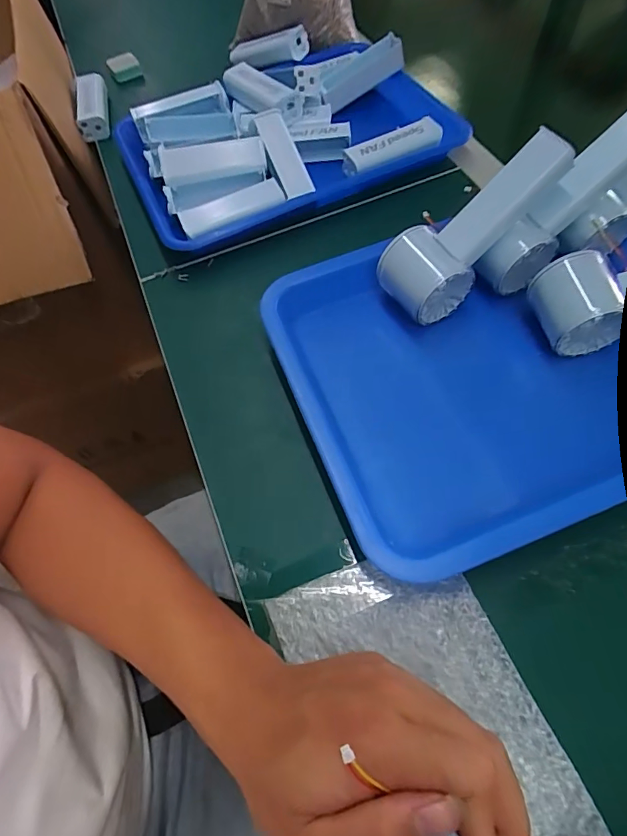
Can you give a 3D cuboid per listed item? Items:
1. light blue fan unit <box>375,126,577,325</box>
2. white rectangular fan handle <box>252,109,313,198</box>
[{"bbox_3d":[0.120,-0.142,0.343,0.150,0.046,0.053,-42,64,20],"label":"light blue fan unit"},{"bbox_3d":[-0.028,-0.270,0.467,0.030,0.016,0.082,-28,110,-5],"label":"white rectangular fan handle"}]

